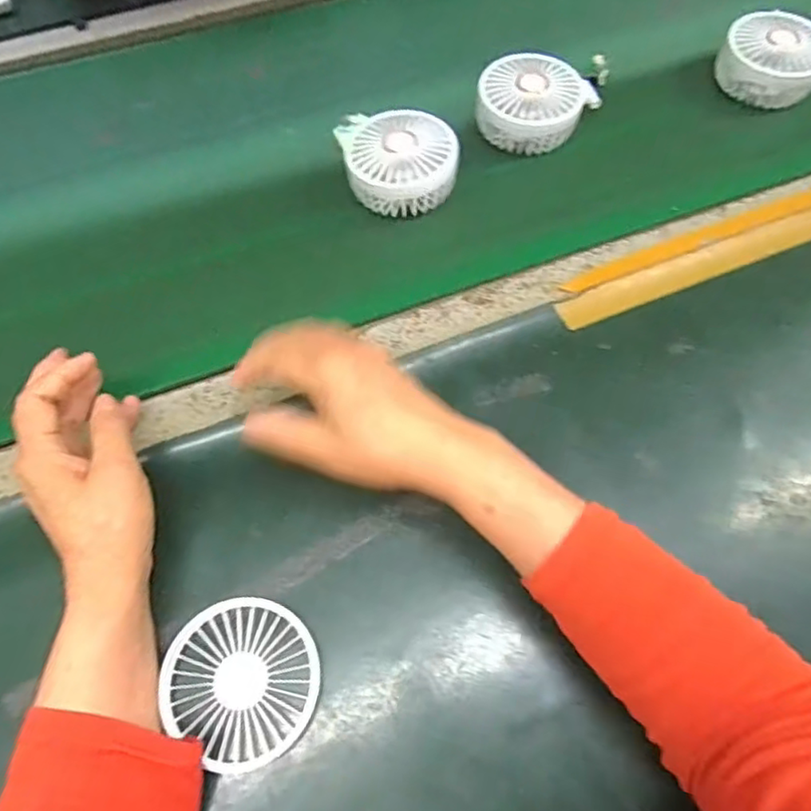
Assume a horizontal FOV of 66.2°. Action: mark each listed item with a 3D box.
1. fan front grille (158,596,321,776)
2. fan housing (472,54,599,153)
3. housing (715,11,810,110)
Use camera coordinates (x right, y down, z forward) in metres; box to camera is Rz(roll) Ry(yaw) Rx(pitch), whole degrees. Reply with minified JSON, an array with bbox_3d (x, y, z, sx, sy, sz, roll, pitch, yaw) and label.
[{"bbox_3d":[-0.095,0.158,0.363,0.088,0.011,0.083,0,65,1],"label":"fan front grille"},{"bbox_3d":[0.109,-0.262,0.541,0.087,0.040,0.082,0,65,1],"label":"fan housing"},{"bbox_3d":[0.331,-0.310,0.562,0.087,0.041,0.076,32,70,15],"label":"housing"}]

